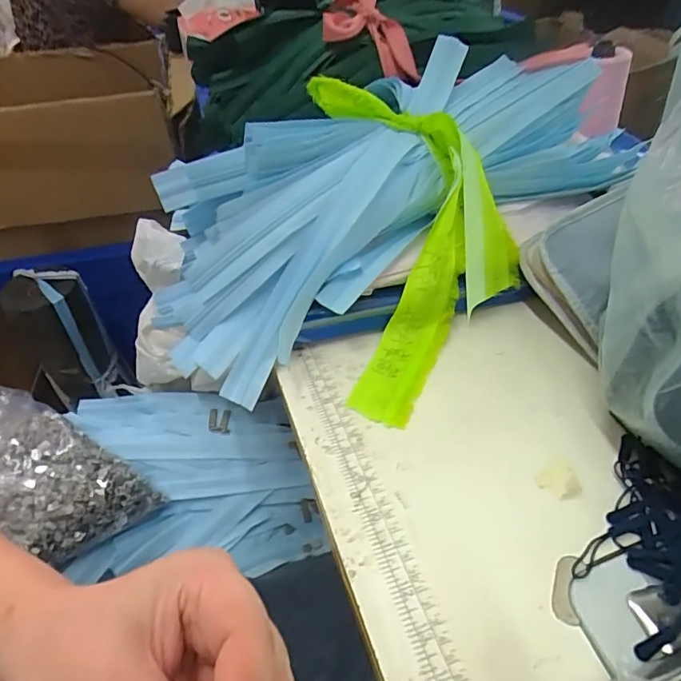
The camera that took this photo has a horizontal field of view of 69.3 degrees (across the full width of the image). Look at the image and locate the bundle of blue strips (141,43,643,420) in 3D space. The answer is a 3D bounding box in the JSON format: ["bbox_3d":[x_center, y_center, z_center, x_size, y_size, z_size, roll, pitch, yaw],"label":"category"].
[{"bbox_3d":[0.037,-0.131,0.485,0.461,0.164,0.196,-25,49,-18],"label":"bundle of blue strips"}]

